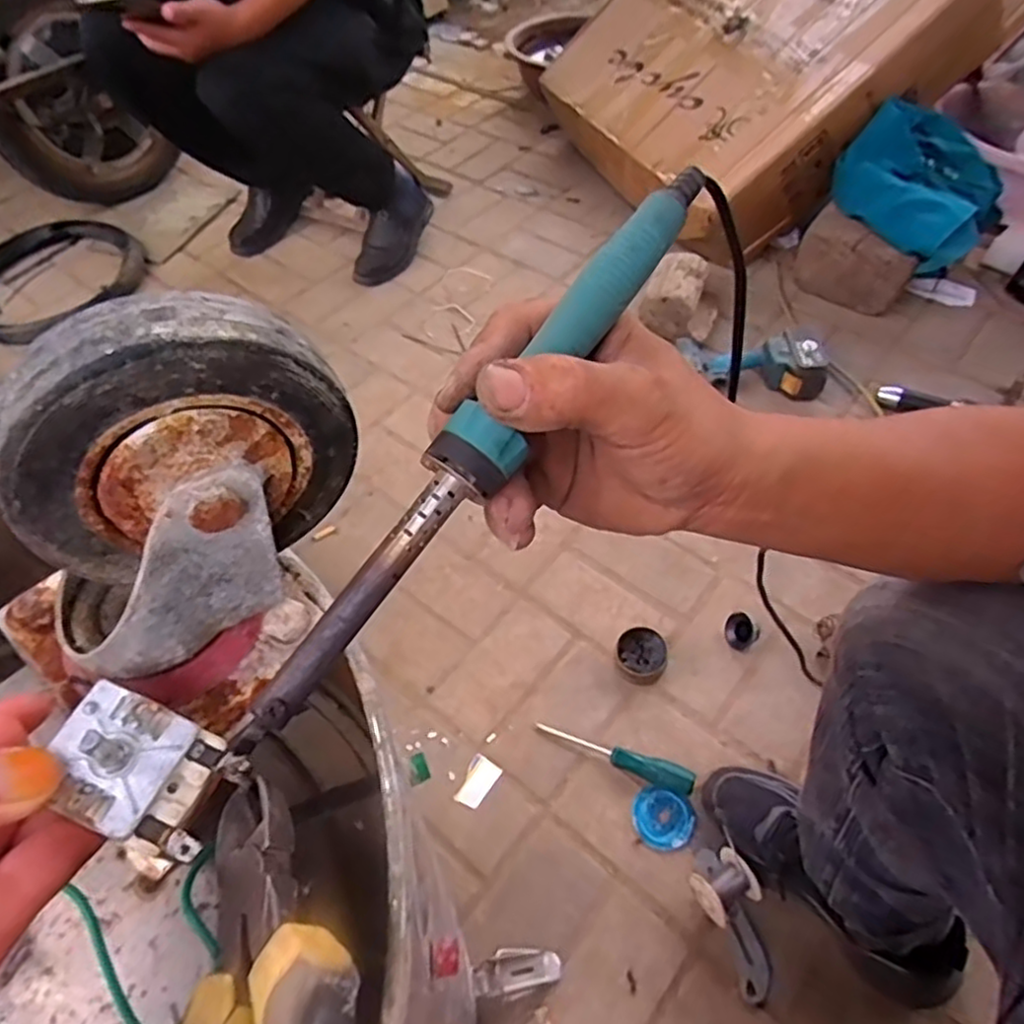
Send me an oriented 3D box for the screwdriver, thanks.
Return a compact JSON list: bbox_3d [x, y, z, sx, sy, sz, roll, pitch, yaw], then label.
[{"bbox_3d":[0.118,0.282,0.799,0.189,0.024,0.026,18,57,16],"label":"screwdriver"}]

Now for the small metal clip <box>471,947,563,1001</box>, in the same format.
[{"bbox_3d":[0.004,0.453,0.671,0.095,0.013,0.040,9,48,-28],"label":"small metal clip"}]

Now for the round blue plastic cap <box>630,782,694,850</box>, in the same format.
[{"bbox_3d":[0.169,0.342,0.764,0.067,0.011,0.064,-2,53,2],"label":"round blue plastic cap"}]

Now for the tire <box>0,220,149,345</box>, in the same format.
[{"bbox_3d":[-0.950,-0.487,1.404,0.364,0.039,0.345,-34,59,-20],"label":"tire"}]

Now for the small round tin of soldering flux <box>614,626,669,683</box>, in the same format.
[{"bbox_3d":[0.164,0.181,0.865,0.061,0.029,0.067,-2,53,2],"label":"small round tin of soldering flux"}]

